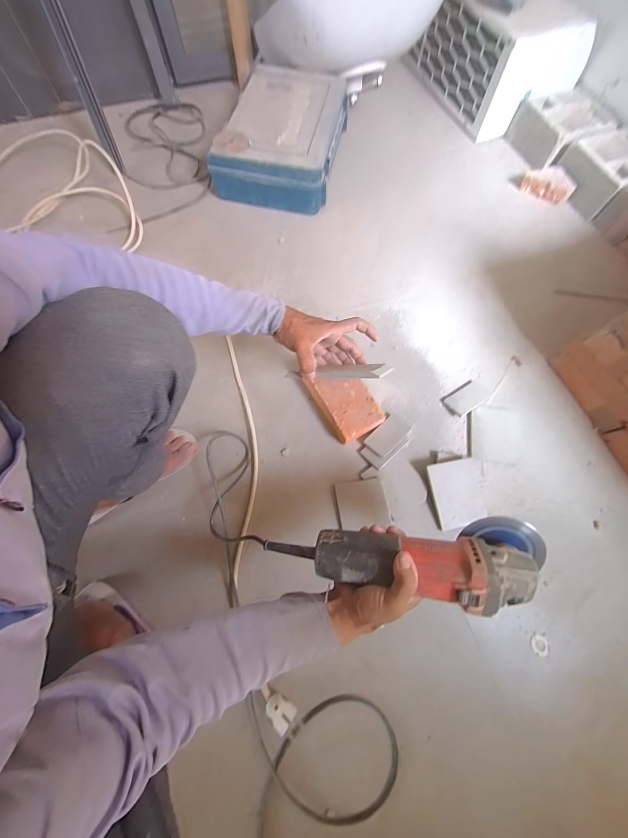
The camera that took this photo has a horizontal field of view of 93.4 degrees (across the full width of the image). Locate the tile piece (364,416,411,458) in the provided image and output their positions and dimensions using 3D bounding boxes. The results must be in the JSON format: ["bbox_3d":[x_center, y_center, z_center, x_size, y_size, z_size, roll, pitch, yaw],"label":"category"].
[{"bbox_3d":[0.150,0.034,0.606,0.089,0.005,0.053,-40,56,-14],"label":"tile piece"}]

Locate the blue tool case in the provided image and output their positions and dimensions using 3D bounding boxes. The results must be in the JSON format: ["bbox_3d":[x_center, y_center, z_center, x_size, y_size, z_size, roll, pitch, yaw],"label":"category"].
[{"bbox_3d":[-0.084,-0.812,0.860,0.307,0.115,0.433,11,71,3],"label":"blue tool case"}]

